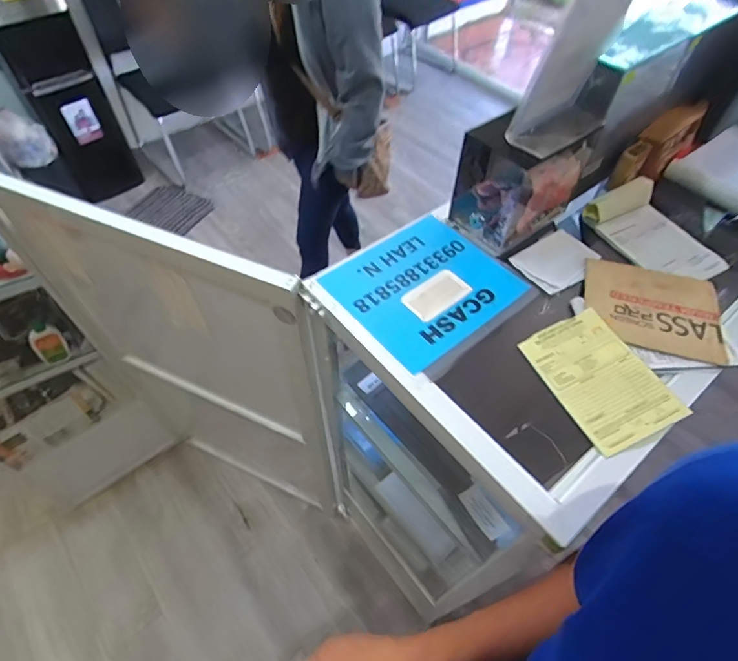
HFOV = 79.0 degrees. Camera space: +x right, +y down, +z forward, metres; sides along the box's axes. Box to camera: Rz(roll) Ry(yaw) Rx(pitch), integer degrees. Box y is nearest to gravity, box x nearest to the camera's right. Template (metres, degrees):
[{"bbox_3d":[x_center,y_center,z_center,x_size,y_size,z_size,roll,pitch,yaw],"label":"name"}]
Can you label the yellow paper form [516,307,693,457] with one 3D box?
[{"bbox_3d":[0.253,0.050,0.494,0.103,0.007,0.152,-26,56,-5],"label":"yellow paper form"}]

